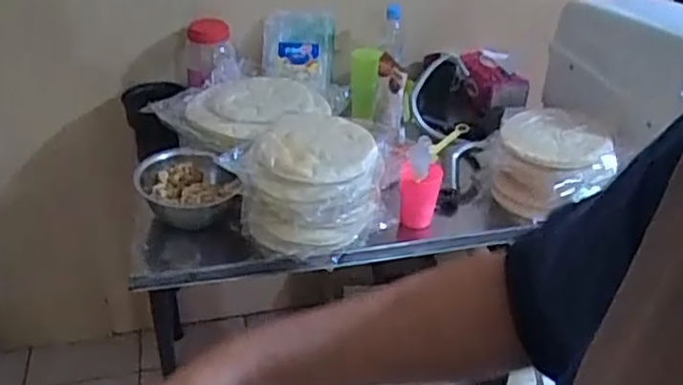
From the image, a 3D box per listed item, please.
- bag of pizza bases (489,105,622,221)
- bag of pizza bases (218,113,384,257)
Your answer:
[{"bbox_3d":[0.408,-0.066,1.323,0.212,0.098,0.249,9,35,12],"label":"bag of pizza bases"},{"bbox_3d":[-0.054,-0.032,1.202,0.238,0.162,0.279,6,35,8],"label":"bag of pizza bases"}]

